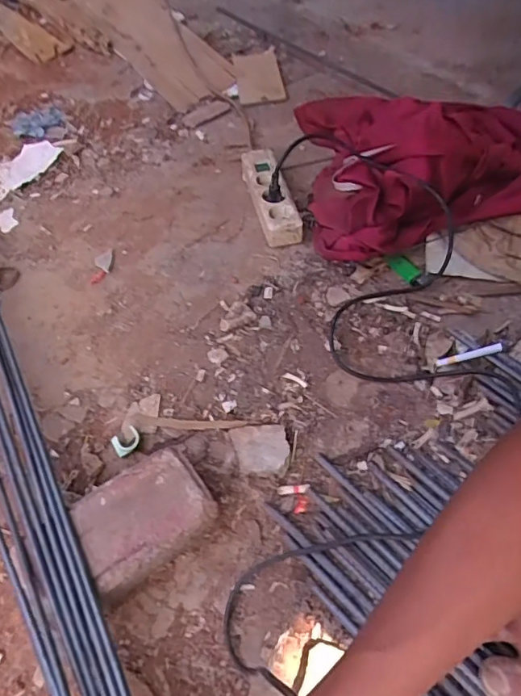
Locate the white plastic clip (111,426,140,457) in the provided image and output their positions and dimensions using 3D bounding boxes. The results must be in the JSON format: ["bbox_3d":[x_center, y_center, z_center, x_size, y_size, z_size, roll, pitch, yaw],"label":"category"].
[{"bbox_3d":[-0.166,0.115,0.622,0.032,0.013,0.027,-28,59,-16],"label":"white plastic clip"}]

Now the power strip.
[{"bbox_3d":[0.014,-0.254,0.838,0.057,0.056,0.211,-12,56,-6],"label":"power strip"}]

